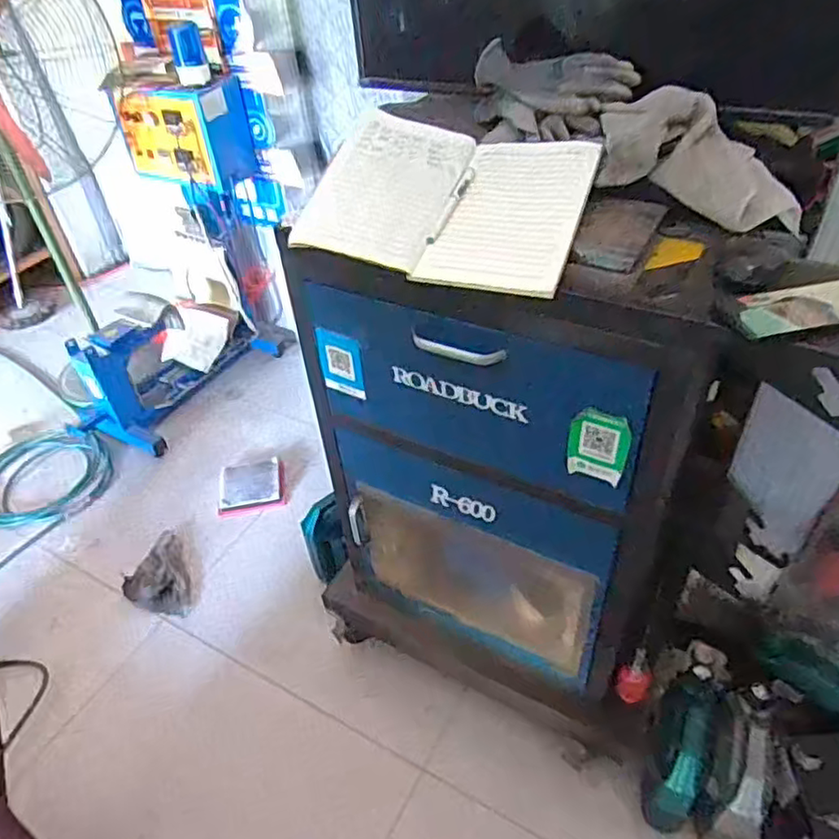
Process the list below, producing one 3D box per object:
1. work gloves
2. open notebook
[{"bbox_3d":[0.178,-0.434,0.869,0.203,0.096,0.080,3,42,9],"label":"work gloves"},{"bbox_3d":[0.034,-0.288,0.839,0.345,0.025,0.247,15,67,16],"label":"open notebook"}]

